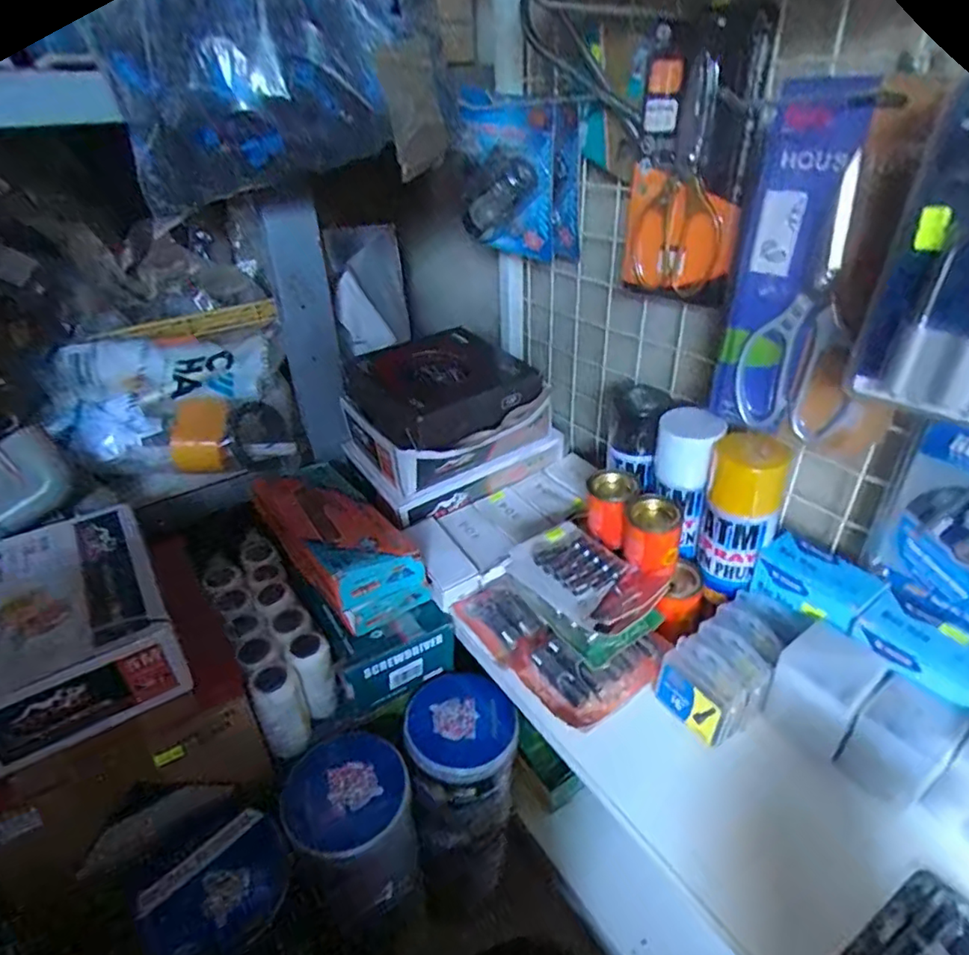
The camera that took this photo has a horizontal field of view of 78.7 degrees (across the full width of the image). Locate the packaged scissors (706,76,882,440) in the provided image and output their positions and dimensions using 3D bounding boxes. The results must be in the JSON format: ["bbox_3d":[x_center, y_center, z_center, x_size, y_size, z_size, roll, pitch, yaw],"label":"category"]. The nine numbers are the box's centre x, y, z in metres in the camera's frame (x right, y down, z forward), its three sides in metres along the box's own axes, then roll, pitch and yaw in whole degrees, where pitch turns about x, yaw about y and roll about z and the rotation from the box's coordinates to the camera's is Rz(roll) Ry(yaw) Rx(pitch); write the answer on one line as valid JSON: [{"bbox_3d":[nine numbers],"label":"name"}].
[{"bbox_3d":[0.235,-0.158,0.460,0.031,0.247,0.078,-19,37,-25],"label":"packaged scissors"}]

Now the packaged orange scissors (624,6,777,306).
[{"bbox_3d":[0.193,-0.283,0.552,0.110,0.230,0.026,20,32,33],"label":"packaged orange scissors"}]

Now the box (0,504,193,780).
[{"bbox_3d":[-0.380,0.129,0.539,0.149,0.076,0.228,-22,38,-28],"label":"box"}]

